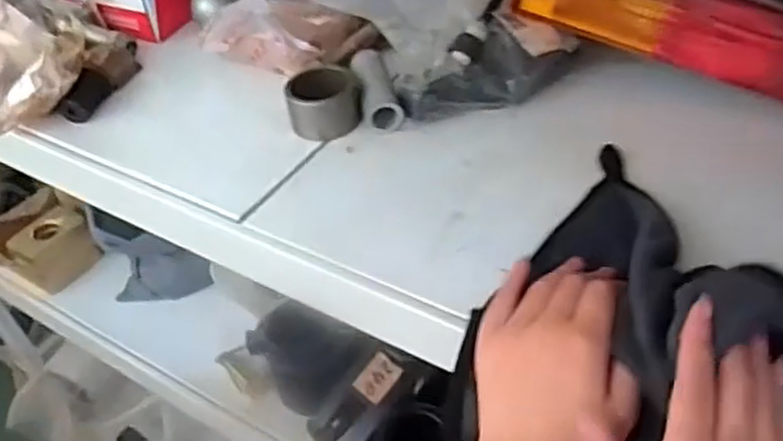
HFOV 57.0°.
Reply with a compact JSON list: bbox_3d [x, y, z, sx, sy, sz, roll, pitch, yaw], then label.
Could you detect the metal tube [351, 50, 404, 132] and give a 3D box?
[{"bbox_3d":[-0.014,-0.111,0.599,0.029,0.027,0.088,-13,44,-5],"label":"metal tube"}]

